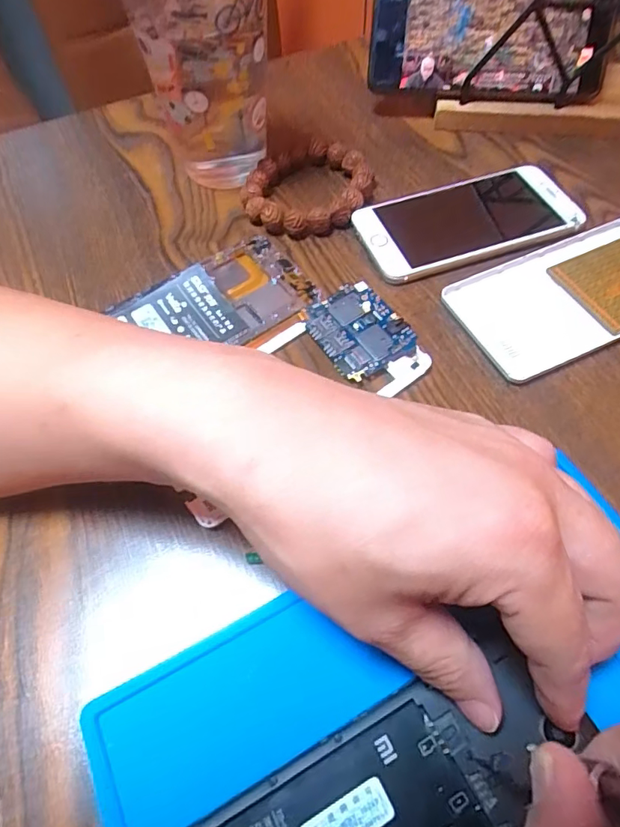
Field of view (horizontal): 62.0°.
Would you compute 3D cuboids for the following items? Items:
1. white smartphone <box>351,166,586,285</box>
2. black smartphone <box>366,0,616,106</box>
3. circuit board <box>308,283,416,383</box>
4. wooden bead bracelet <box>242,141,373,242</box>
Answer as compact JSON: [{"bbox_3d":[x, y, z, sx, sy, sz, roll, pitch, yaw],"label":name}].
[{"bbox_3d":[0.099,-0.123,0.324,0.133,0.006,0.068,-18,60,-9],"label":"white smartphone"},{"bbox_3d":[0.122,-0.260,0.357,0.158,0.073,0.014,8,25,8],"label":"black smartphone"},{"bbox_3d":[0.026,-0.045,0.280,0.044,0.008,0.054,-27,61,-13],"label":"circuit board"},{"bbox_3d":[0.001,-0.149,0.340,0.073,0.016,0.084,23,62,15],"label":"wooden bead bracelet"}]

